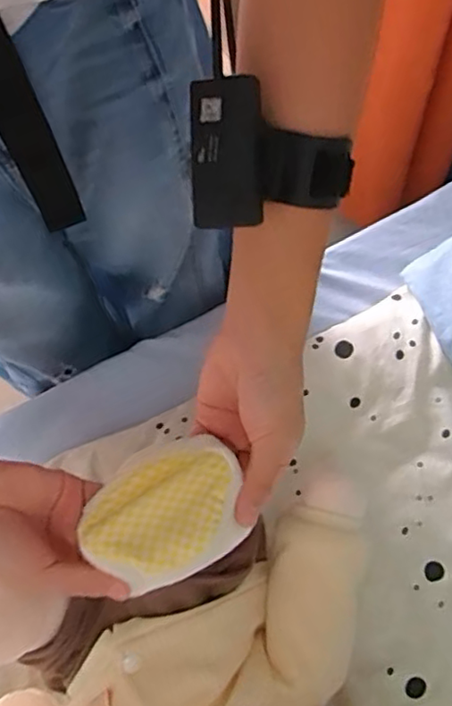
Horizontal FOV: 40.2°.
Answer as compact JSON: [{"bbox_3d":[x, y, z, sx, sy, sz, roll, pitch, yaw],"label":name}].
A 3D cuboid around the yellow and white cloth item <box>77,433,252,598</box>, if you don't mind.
[{"bbox_3d":[-0.034,0.093,0.357,0.090,0.045,0.067,-25,69,-7],"label":"yellow and white cloth item"}]

